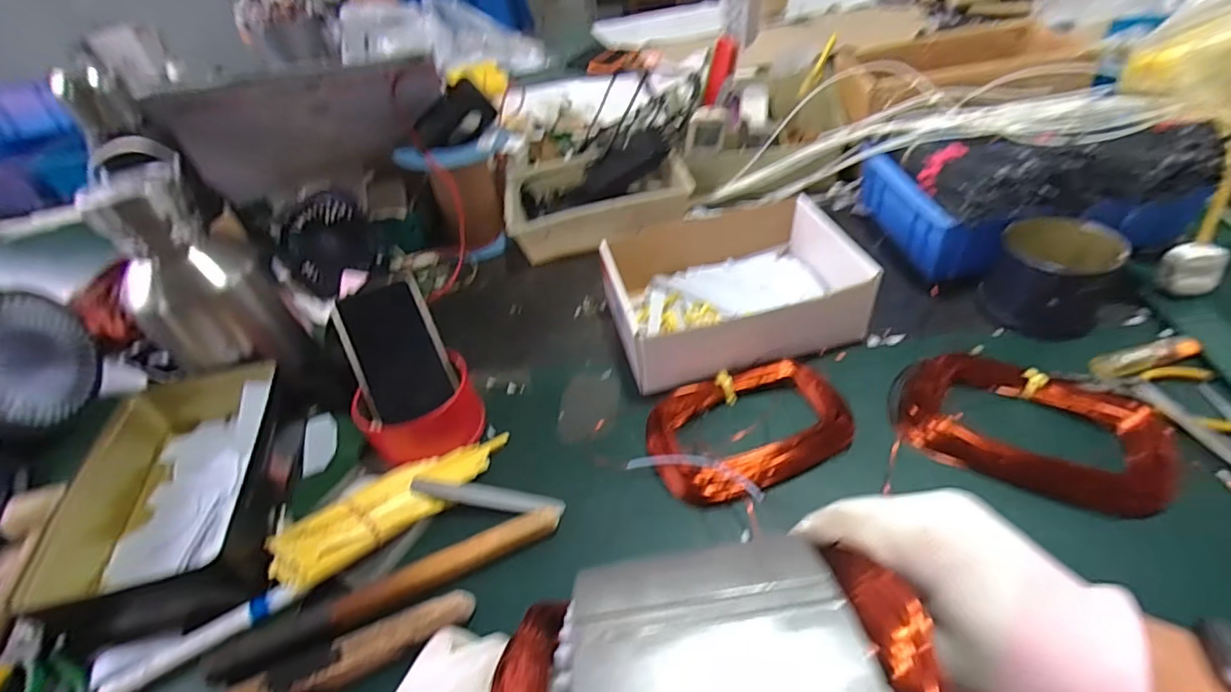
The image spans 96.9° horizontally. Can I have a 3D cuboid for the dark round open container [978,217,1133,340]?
[{"bbox_3d":[0.419,-0.067,0.528,0.094,0.076,0.080,24,53,30],"label":"dark round open container"}]

